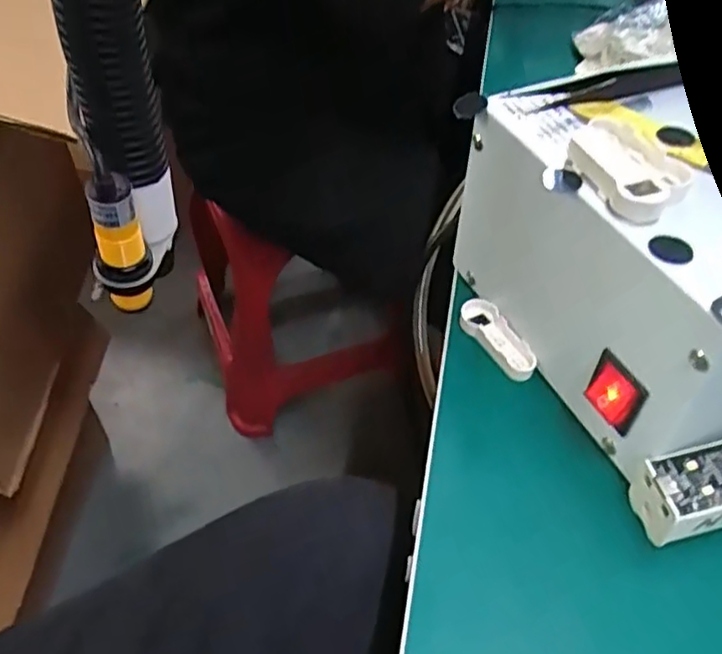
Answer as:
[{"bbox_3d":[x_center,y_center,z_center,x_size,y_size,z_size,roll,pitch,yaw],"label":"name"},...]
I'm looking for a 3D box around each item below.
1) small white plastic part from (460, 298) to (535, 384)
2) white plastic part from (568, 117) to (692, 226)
[{"bbox_3d":[0.069,0.005,0.341,0.020,0.007,0.052,-20,52,-19],"label":"small white plastic part"},{"bbox_3d":[0.106,-0.064,0.264,0.035,0.012,0.057,-9,49,-10],"label":"white plastic part"}]

